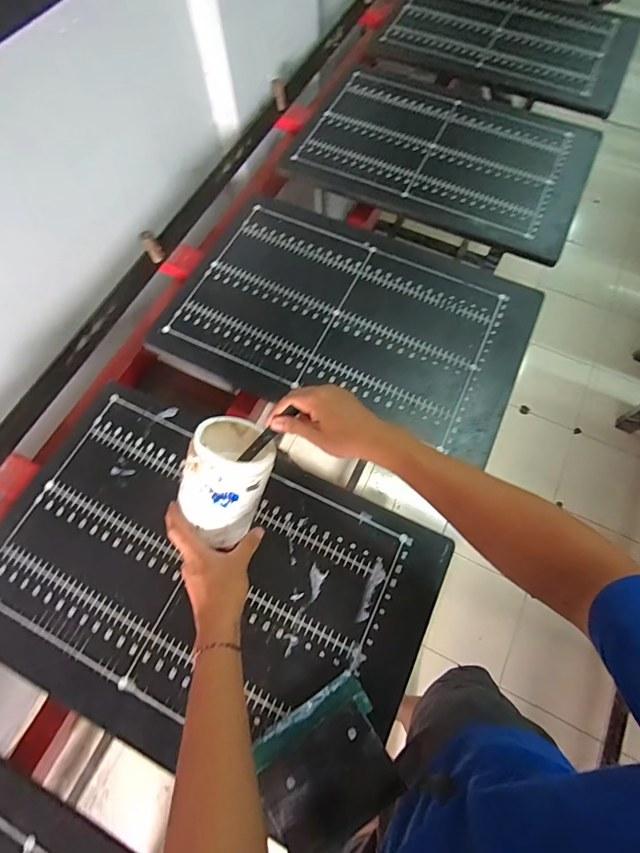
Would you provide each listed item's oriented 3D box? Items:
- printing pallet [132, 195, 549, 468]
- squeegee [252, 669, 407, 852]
[{"bbox_3d":[0.057,-0.206,0.743,0.591,0.030,0.407,23,69,10],"label":"printing pallet"},{"bbox_3d":[0.010,0.394,0.477,0.154,0.024,0.135,-32,71,-12],"label":"squeegee"}]

